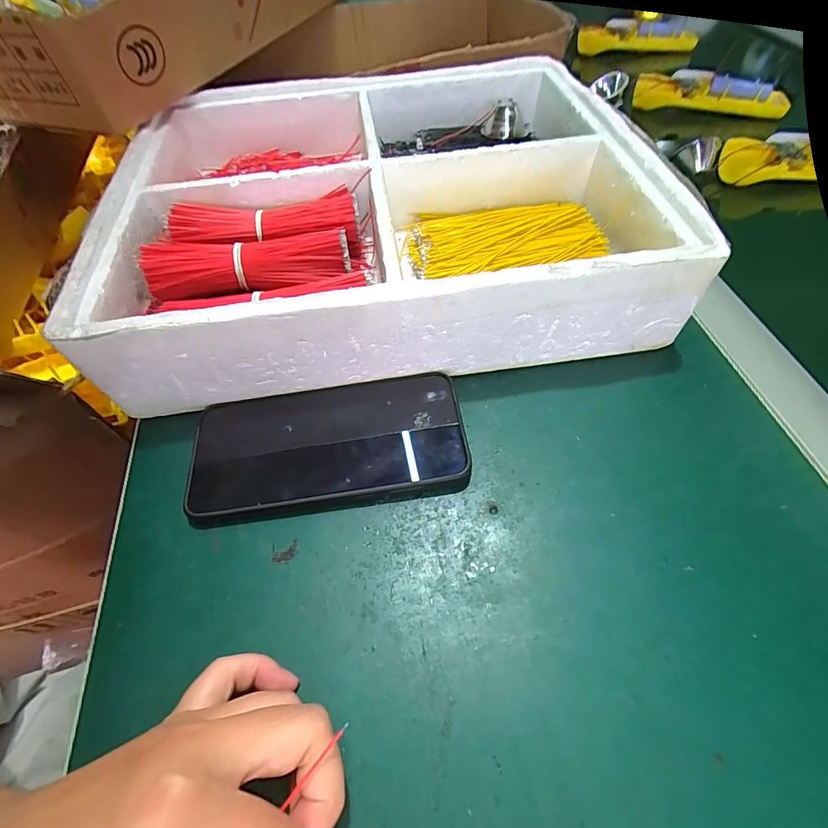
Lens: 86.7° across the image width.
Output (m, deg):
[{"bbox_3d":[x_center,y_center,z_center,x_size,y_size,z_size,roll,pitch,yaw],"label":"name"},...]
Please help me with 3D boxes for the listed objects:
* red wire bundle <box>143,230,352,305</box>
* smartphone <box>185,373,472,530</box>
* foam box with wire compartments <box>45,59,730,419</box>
[{"bbox_3d":[-0.112,-0.104,0.298,0.132,0.027,0.032,-10,55,-3],"label":"red wire bundle"},{"bbox_3d":[-0.054,0.019,0.272,0.166,0.014,0.082,-8,55,-2],"label":"smartphone"},{"bbox_3d":[-0.031,-0.164,0.353,0.362,0.084,0.308,-9,55,-2],"label":"foam box with wire compartments"}]

